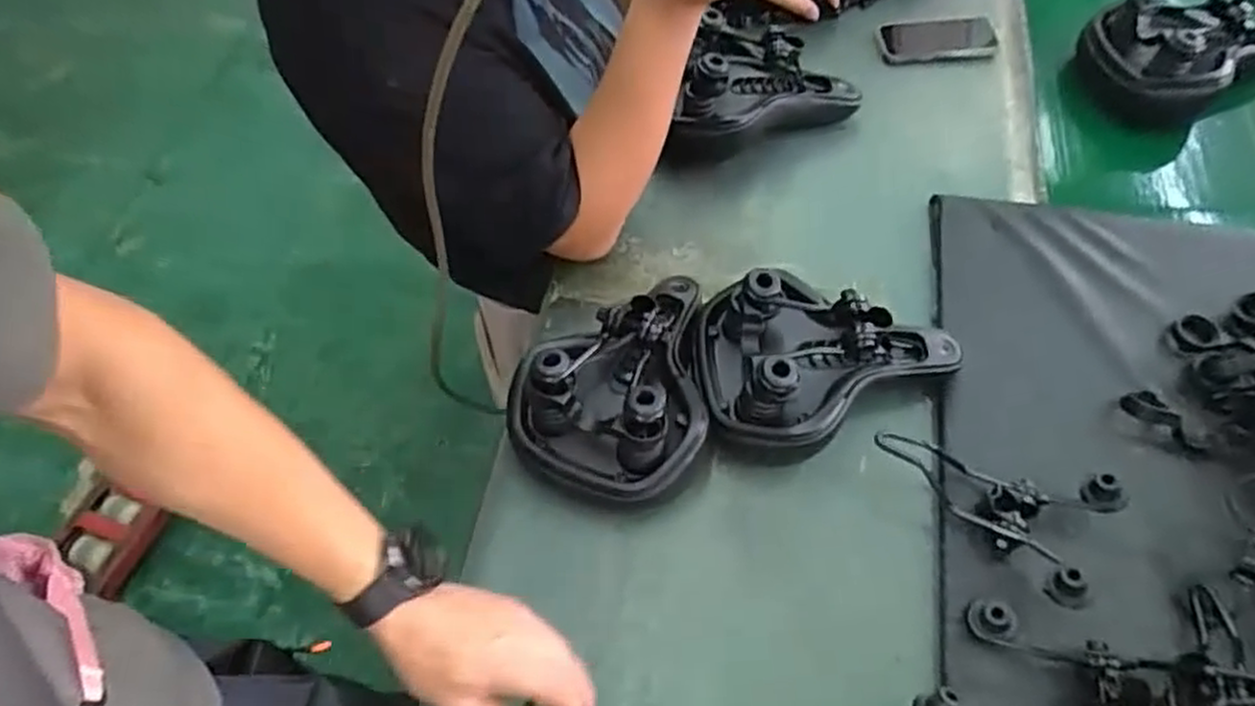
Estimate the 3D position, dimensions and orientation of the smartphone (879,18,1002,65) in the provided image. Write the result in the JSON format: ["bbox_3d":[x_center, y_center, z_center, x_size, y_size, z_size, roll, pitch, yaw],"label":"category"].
[{"bbox_3d":[0.421,-0.425,1.041,0.160,0.012,0.079,-4,59,1],"label":"smartphone"}]

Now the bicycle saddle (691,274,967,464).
[{"bbox_3d":[0.192,0.002,0.727,0.251,0.108,0.175,-3,59,2],"label":"bicycle saddle"}]

